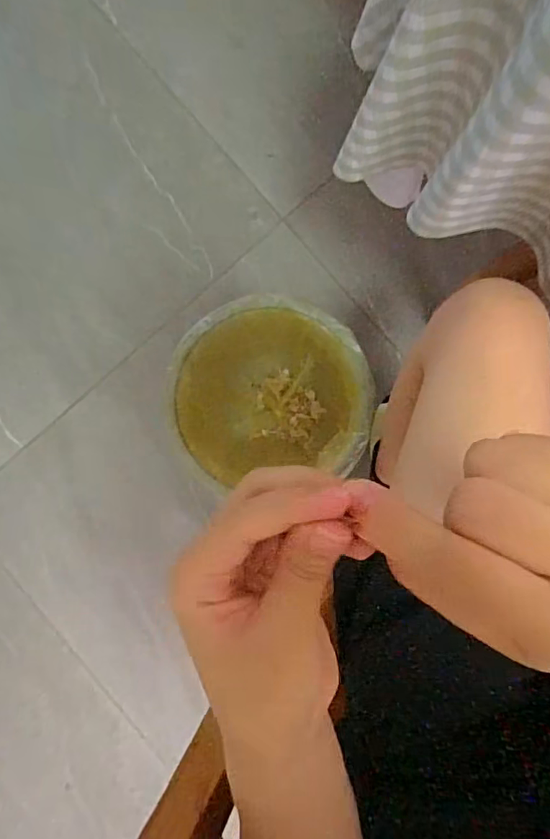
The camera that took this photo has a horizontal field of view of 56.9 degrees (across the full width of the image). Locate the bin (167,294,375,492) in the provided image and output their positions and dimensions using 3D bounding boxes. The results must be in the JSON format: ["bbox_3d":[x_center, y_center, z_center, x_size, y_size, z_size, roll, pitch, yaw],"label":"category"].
[{"bbox_3d":[0.011,-0.031,0.786,0.251,0.304,0.235,13,91,5],"label":"bin"}]

